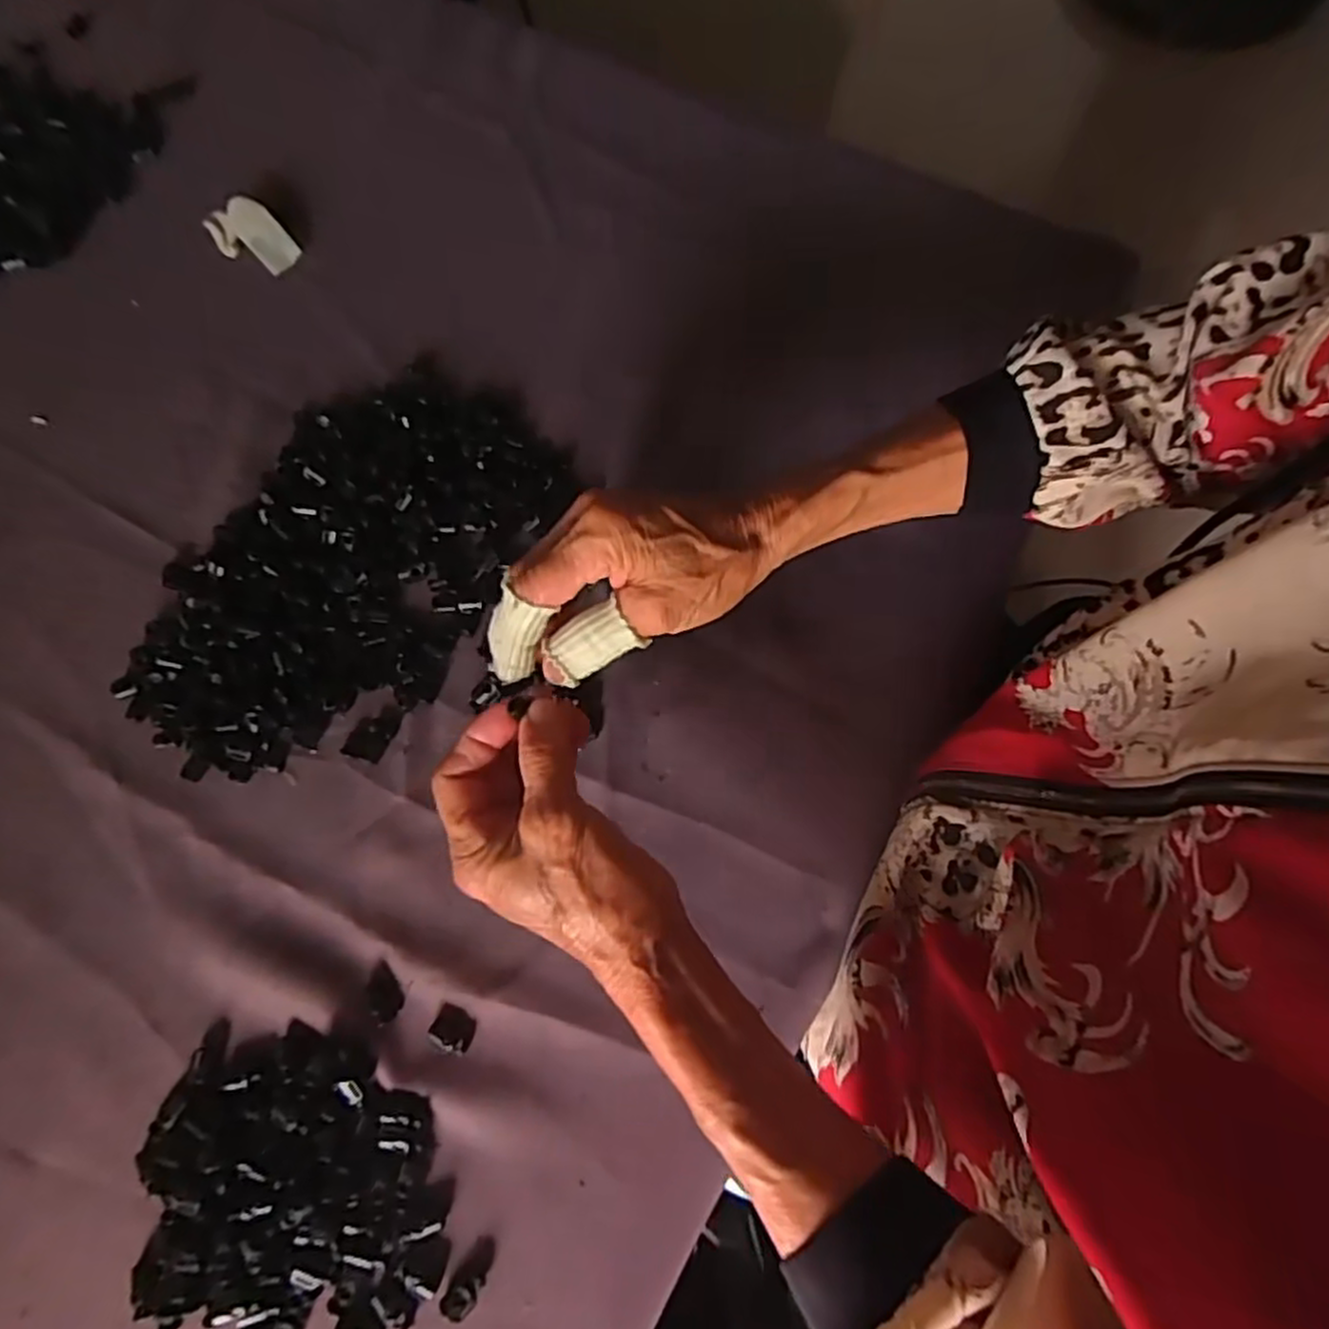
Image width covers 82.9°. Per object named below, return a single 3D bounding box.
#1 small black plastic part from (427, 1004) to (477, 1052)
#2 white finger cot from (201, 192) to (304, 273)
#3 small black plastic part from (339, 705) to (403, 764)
[{"bbox_3d":[-0.104,0.181,0.372,0.020,0.005,0.019,24,76,7],"label":"small black plastic part"},{"bbox_3d":[-0.275,-0.287,0.501,0.063,0.015,0.037,42,78,11],"label":"white finger cot"},{"bbox_3d":[-0.159,0.037,0.410,0.021,0.004,0.033,24,76,7],"label":"small black plastic part"}]

